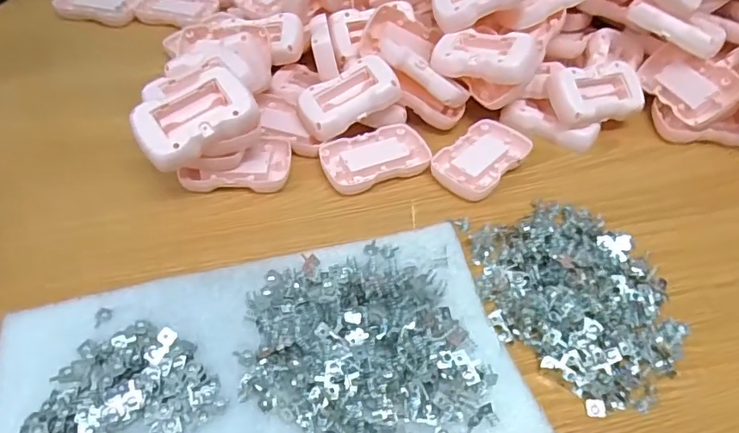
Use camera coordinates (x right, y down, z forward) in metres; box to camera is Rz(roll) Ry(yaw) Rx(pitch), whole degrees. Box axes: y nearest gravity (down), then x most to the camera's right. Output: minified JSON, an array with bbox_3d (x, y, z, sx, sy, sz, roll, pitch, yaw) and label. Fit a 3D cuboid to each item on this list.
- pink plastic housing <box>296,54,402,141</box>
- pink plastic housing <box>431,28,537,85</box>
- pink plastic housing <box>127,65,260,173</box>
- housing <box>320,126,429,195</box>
[{"bbox_3d":[-0.018,-0.102,0.457,0.084,0.020,0.051,-29,63,-1],"label":"pink plastic housing"},{"bbox_3d":[0.099,-0.142,0.470,0.084,0.021,0.049,12,61,24],"label":"pink plastic housing"},{"bbox_3d":[-0.127,-0.072,0.391,0.084,0.019,0.052,-30,74,-16],"label":"pink plastic housing"},{"bbox_3d":[0.005,-0.048,0.449,0.088,0.017,0.055,-20,52,-19],"label":"housing"}]

